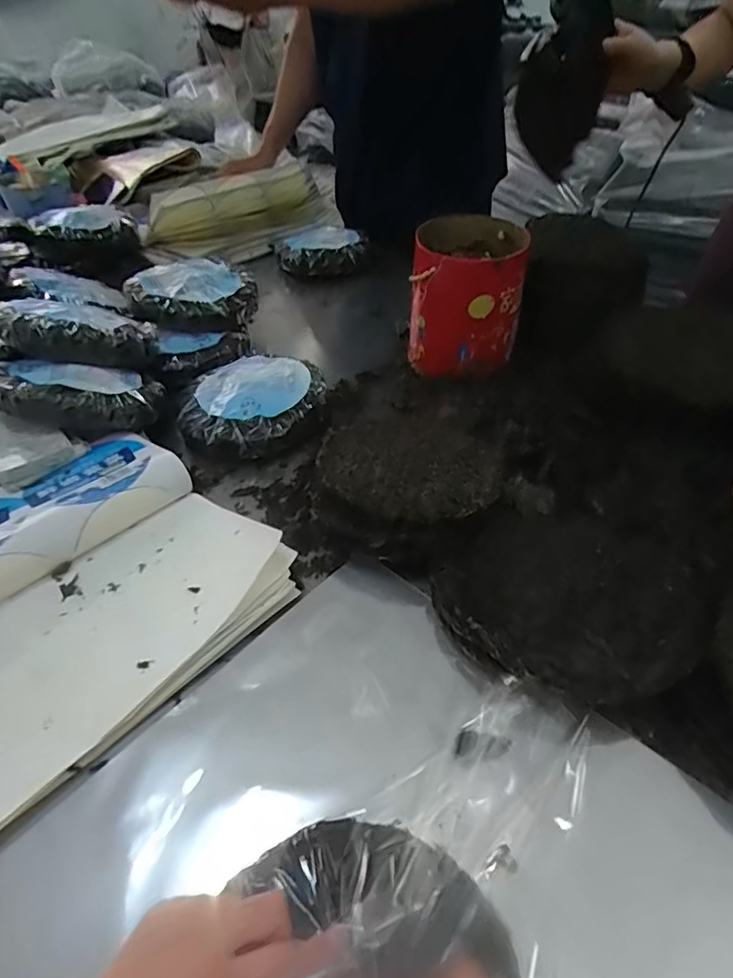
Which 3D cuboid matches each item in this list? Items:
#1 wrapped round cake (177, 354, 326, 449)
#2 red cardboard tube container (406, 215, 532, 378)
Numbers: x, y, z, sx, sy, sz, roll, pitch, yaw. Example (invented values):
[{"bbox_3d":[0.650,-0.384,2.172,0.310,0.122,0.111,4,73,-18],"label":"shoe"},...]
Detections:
[{"bbox_3d":[-0.151,-0.118,0.767,0.184,0.056,0.174,-1,43,1],"label":"wrapped round cake"},{"bbox_3d":[0.147,-0.283,0.841,0.151,0.175,0.194,6,44,9],"label":"red cardboard tube container"}]

